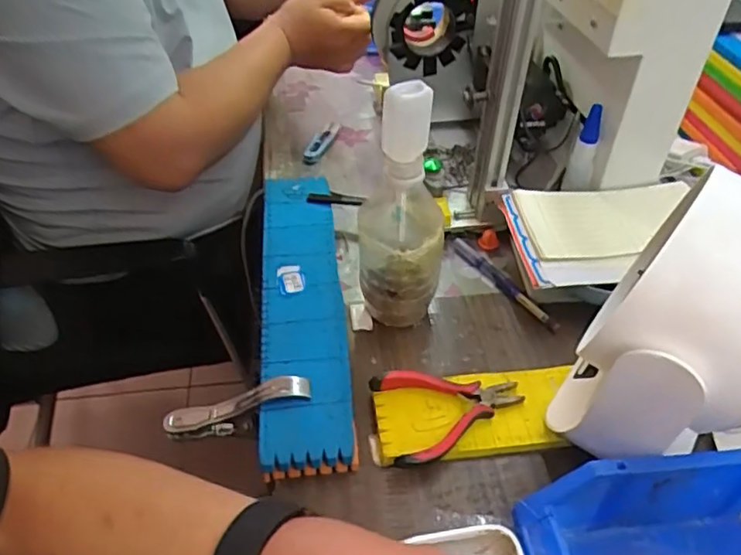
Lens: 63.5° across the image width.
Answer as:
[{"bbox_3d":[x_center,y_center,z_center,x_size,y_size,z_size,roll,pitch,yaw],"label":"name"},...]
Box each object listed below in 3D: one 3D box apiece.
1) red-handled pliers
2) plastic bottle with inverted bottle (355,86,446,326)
[{"bbox_3d":[0.062,0.107,0.463,0.117,0.016,0.076,-1,42,-5],"label":"red-handled pliers"},{"bbox_3d":[0.027,-0.059,0.506,0.070,0.219,0.086,4,43,3],"label":"plastic bottle with inverted bottle"}]

